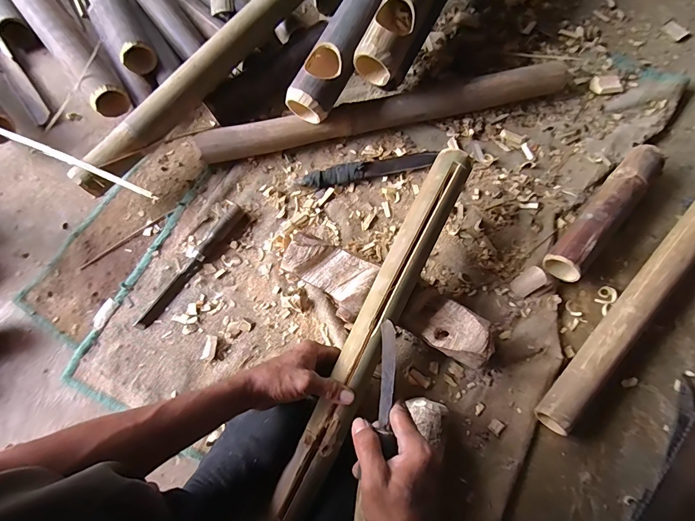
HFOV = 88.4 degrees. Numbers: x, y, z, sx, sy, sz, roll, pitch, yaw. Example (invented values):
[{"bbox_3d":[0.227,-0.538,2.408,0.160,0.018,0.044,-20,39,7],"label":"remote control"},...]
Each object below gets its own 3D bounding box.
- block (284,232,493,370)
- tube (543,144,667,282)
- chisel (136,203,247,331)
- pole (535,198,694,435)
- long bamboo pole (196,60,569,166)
[{"bbox_3d":[0.054,0.060,0.523,0.307,0.056,0.083,24,77,7],"label":"block"},{"bbox_3d":[0.418,-0.081,0.582,0.059,0.053,0.271,41,80,10],"label":"tube"},{"bbox_3d":[-0.251,0.008,0.576,0.025,0.015,0.240,34,78,9],"label":"chisel"},{"bbox_3d":[0.506,-0.001,0.563,0.048,0.054,0.652,42,80,10],"label":"pole"},{"bbox_3d":[0.071,-0.263,0.632,0.662,0.058,0.068,-14,76,-3],"label":"long bamboo pole"}]

